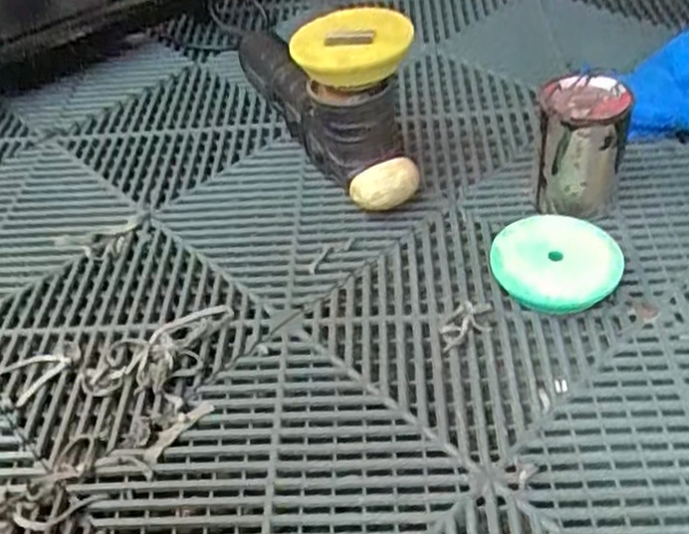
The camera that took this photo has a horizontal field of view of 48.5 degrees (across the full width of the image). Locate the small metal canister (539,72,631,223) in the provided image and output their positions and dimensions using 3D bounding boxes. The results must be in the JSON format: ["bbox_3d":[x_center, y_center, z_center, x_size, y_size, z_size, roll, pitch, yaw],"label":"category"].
[{"bbox_3d":[0.199,-0.100,0.652,0.069,0.105,0.078,5,44,13],"label":"small metal canister"}]

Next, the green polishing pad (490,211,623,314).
[{"bbox_3d":[0.164,-0.005,0.598,0.092,0.015,0.085,-24,55,-1],"label":"green polishing pad"}]

